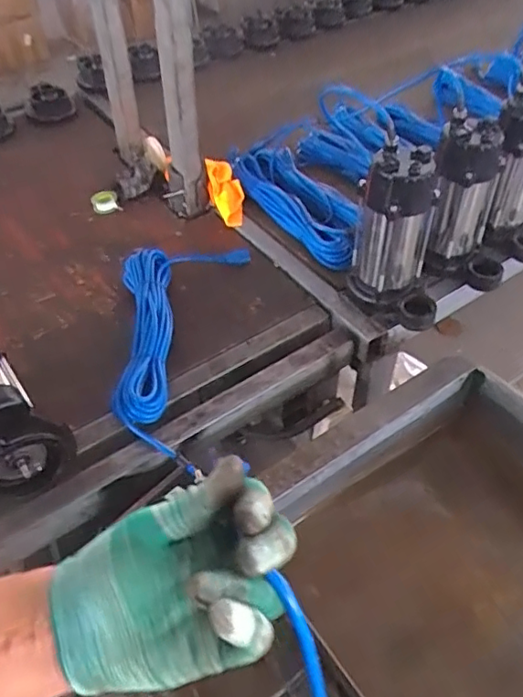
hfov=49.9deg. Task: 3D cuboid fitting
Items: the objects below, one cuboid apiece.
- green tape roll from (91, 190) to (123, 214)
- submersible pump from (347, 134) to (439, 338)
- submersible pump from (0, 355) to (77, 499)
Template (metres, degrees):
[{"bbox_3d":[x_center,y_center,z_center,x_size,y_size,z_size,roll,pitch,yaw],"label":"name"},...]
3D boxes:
[{"bbox_3d":[-0.317,-0.299,1.142,0.053,0.044,0.025,-12,48,-9],"label":"green tape roll"},{"bbox_3d":[0.203,-0.151,0.830,0.121,0.244,0.130,0,47,2],"label":"submersible pump"},{"bbox_3d":[-0.358,0.066,0.716,0.115,0.162,0.238,-36,55,-27],"label":"submersible pump"}]

